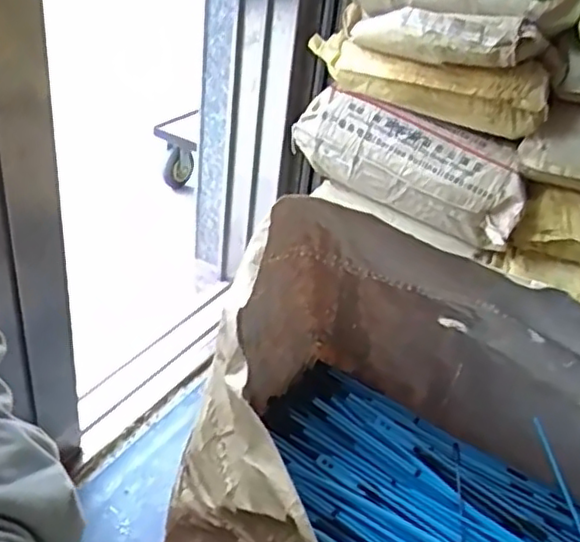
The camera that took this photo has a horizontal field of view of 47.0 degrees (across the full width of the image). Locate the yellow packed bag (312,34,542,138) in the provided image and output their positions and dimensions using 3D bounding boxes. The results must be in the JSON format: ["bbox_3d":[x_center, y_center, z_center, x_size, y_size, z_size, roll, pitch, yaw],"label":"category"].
[{"bbox_3d":[0.246,-0.355,1.243,0.453,0.122,0.127,20,35,17],"label":"yellow packed bag"}]

